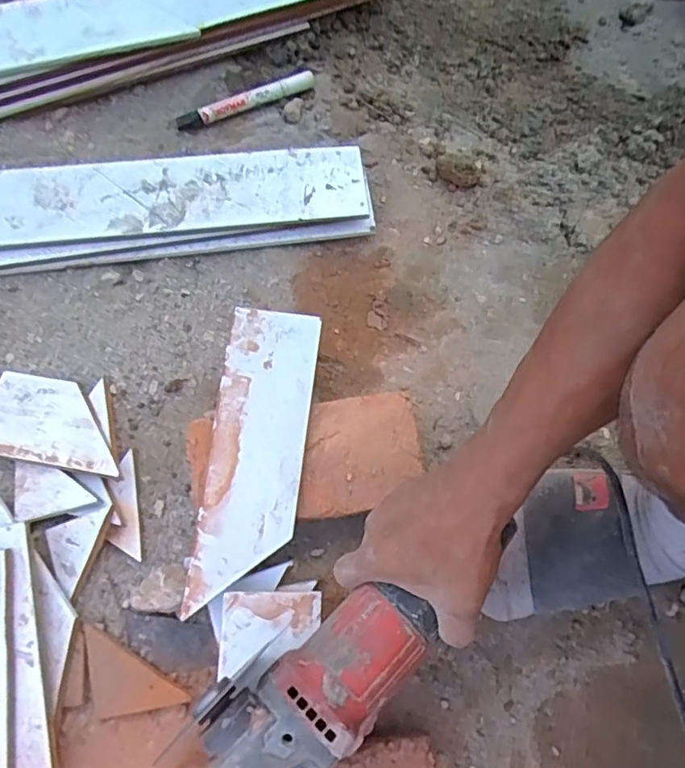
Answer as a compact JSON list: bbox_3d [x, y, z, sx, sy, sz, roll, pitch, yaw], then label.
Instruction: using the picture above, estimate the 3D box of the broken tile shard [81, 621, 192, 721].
[{"bbox_3d":[-0.169,0.231,0.452,0.092,0.013,0.048,31,74,8],"label":"broken tile shard"}]

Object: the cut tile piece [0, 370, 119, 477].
[{"bbox_3d":[-0.241,0.031,0.494,0.131,0.004,0.072,9,64,11],"label":"cut tile piece"}]

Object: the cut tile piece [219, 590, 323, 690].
[{"bbox_3d":[-0.052,0.181,0.429,0.071,0.009,0.059,0,73,-1],"label":"cut tile piece"}]

